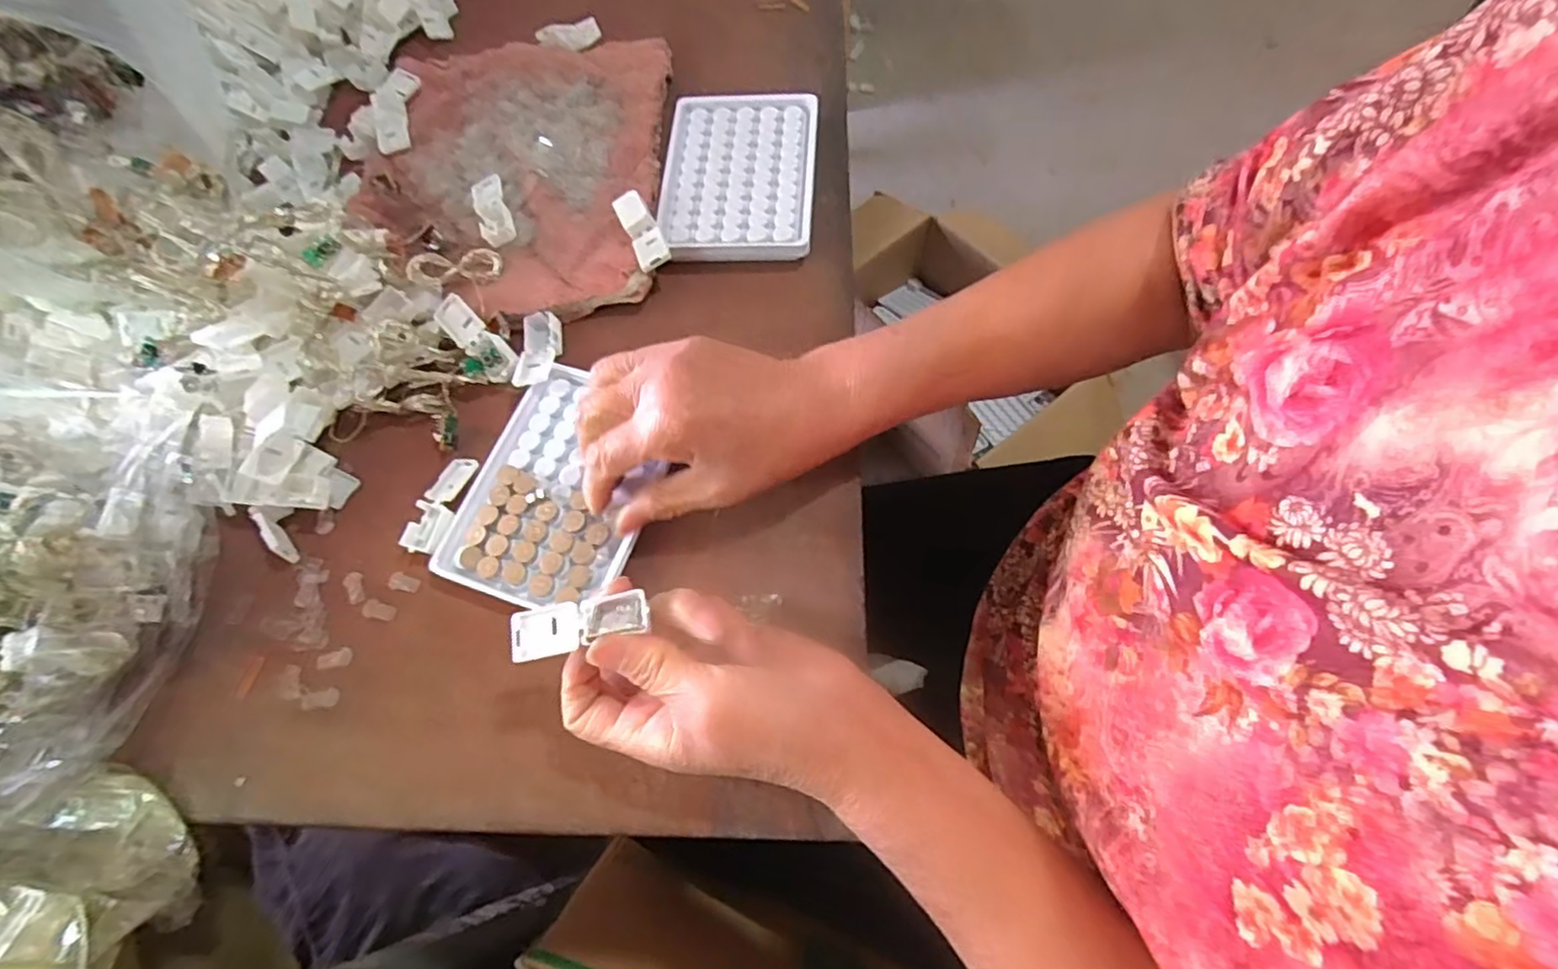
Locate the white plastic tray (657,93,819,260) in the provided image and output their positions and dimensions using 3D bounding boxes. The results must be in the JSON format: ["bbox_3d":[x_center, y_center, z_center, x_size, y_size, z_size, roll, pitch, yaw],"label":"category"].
[{"bbox_3d":[-0.026,-0.199,0.422,0.095,0.015,0.130,1,68,5],"label":"white plastic tray"}]

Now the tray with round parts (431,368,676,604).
[{"bbox_3d":[-0.117,-0.001,0.347,0.102,0.016,0.126,18,68,7],"label":"tray with round parts"}]

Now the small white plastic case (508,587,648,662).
[{"bbox_3d":[-0.080,0.056,0.266,0.056,0.011,0.021,-15,67,1],"label":"small white plastic case"}]

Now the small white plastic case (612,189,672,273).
[{"bbox_3d":[-0.082,-0.150,0.397,0.019,0.017,0.054,-25,68,-6],"label":"small white plastic case"}]

